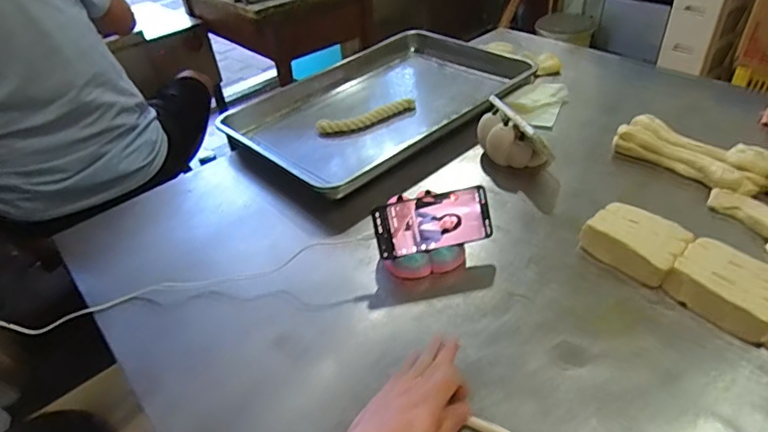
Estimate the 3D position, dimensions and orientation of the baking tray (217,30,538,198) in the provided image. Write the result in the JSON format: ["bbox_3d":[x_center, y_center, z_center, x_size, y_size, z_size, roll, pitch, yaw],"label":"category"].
[{"bbox_3d":[0.008,-0.250,1.070,0.645,0.080,0.455,-35,44,-26],"label":"baking tray"}]

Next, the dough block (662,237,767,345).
[{"bbox_3d":[0.414,0.086,0.581,0.092,0.046,0.116,-29,43,-26],"label":"dough block"}]

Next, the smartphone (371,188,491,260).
[{"bbox_3d":[0.068,0.009,0.672,0.160,0.078,0.009,-11,7,-2],"label":"smartphone"}]

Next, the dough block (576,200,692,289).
[{"bbox_3d":[0.339,0.035,0.657,0.095,0.046,0.120,-32,44,-29],"label":"dough block"}]

